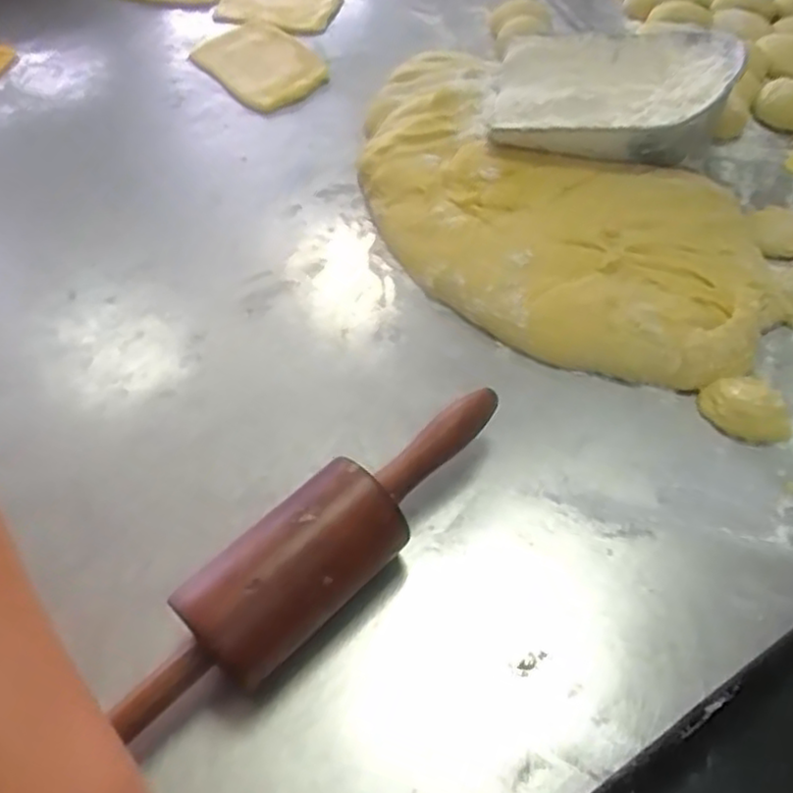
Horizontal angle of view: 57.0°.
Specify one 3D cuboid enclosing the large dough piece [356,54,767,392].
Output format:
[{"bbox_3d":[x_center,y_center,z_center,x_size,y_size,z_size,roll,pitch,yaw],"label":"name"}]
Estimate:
[{"bbox_3d":[0.096,-0.162,0.586,0.223,0.052,0.424,-35,59,-23],"label":"large dough piece"}]

